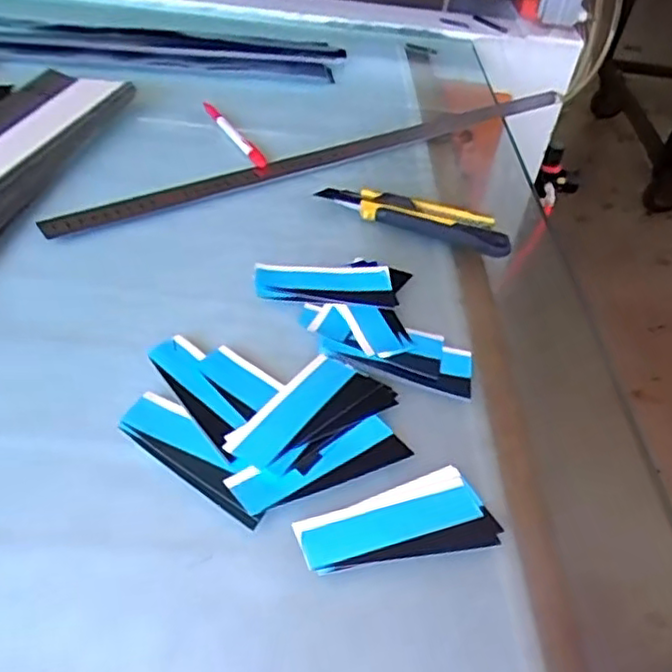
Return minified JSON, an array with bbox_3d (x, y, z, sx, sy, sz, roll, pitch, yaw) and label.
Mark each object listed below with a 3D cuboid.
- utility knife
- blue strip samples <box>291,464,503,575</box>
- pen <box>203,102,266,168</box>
[{"bbox_3d":[0.063,-0.097,0.545,0.156,0.021,0.037,16,45,10],"label":"utility knife"},{"bbox_3d":[0.032,0.099,0.352,0.102,0.004,0.048,-12,47,-18],"label":"blue strip samples"},{"bbox_3d":[-0.098,-0.192,0.625,0.009,0.013,0.130,-21,50,-26],"label":"pen"}]

